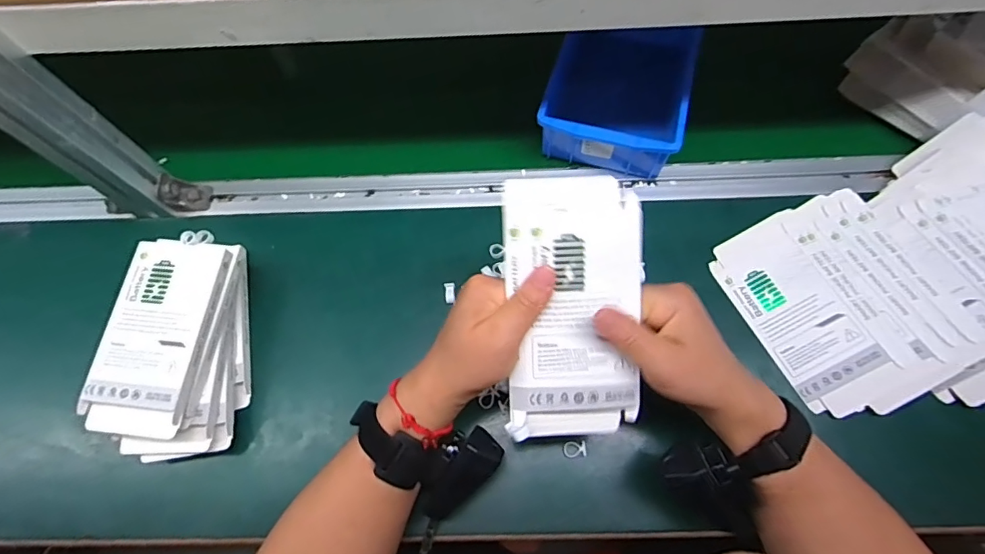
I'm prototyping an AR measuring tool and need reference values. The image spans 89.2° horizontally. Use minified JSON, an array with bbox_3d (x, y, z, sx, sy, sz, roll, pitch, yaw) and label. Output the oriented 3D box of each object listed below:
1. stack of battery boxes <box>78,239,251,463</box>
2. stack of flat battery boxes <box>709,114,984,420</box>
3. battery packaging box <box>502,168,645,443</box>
[{"bbox_3d":[-0.268,0.058,0.432,0.095,0.075,0.184,-1,70,2],"label":"stack of battery boxes"},{"bbox_3d":[0.377,-0.001,0.436,0.285,0.062,0.206,-24,71,-6],"label":"stack of flat battery boxes"},{"bbox_3d":[0.053,0.021,0.330,0.086,0.015,0.169,-1,95,2],"label":"battery packaging box"}]

